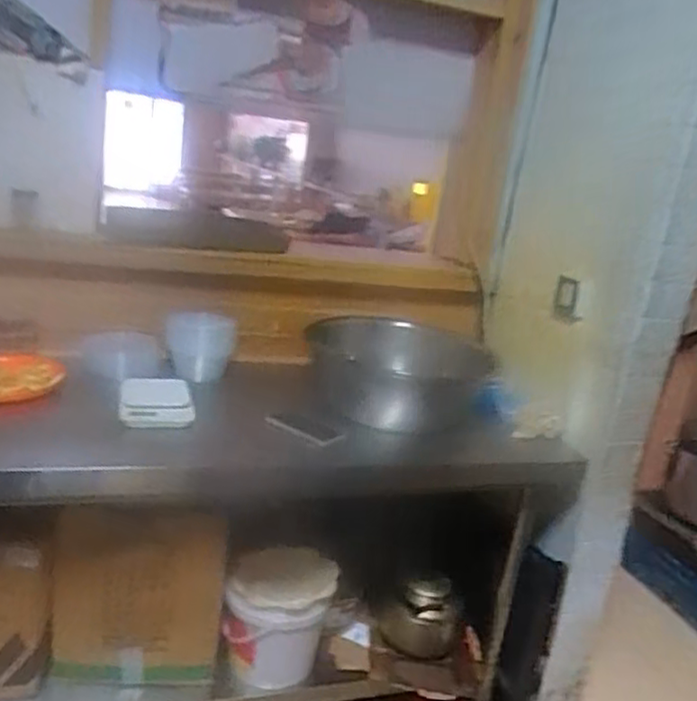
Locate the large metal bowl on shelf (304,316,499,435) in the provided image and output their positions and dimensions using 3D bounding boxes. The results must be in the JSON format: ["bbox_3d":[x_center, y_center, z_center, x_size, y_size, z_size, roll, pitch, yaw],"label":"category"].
[{"bbox_3d":[0.131,0.064,1.760,0.471,0.206,0.511,0,15,0],"label":"large metal bowl on shelf"}]

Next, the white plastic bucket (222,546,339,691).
[{"bbox_3d":[-0.142,0.620,1.591,0.226,0.264,0.210,7,17,-2],"label":"white plastic bucket"}]

